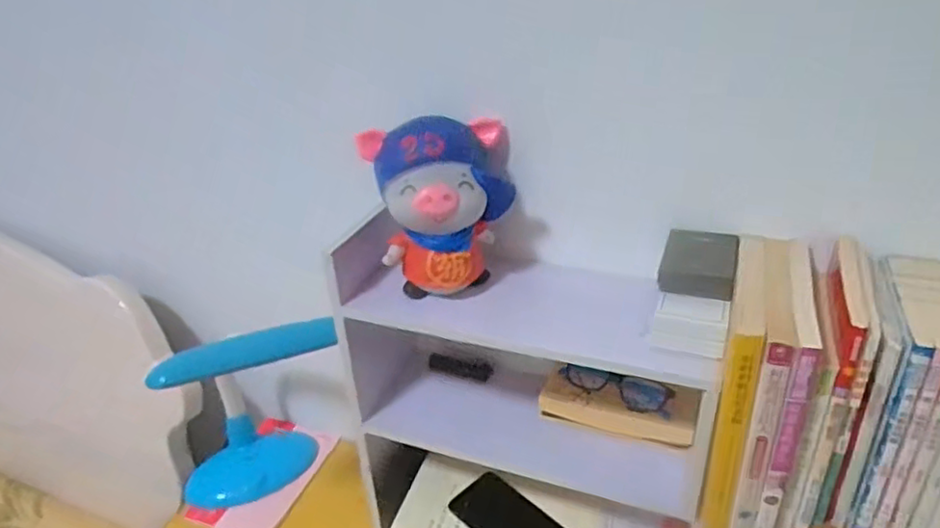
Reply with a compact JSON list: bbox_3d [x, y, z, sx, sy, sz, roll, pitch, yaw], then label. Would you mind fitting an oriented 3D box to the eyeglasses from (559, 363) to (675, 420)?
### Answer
[{"bbox_3d":[0.161,0.136,0.709,0.126,0.024,0.036,12,34,26],"label":"eyeglasses"}]

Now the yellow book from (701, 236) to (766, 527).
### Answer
[{"bbox_3d":[0.245,0.114,0.593,0.023,0.227,0.170,8,32,20],"label":"yellow book"}]

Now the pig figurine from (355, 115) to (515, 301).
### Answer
[{"bbox_3d":[-0.029,-0.059,0.648,0.145,0.162,0.094,-8,30,-8],"label":"pig figurine"}]

